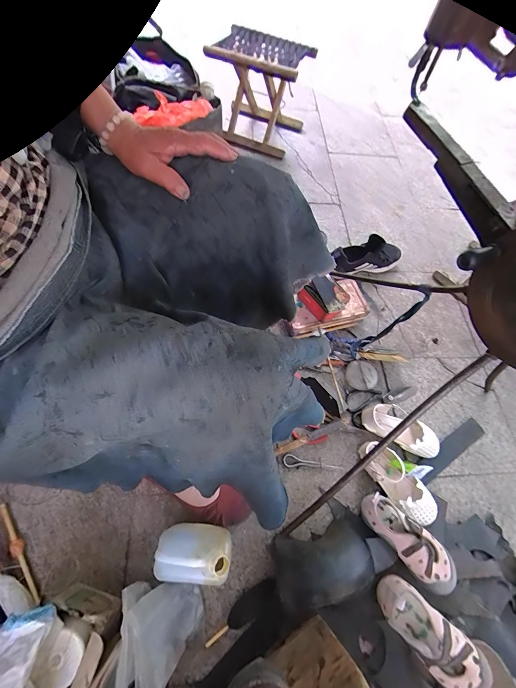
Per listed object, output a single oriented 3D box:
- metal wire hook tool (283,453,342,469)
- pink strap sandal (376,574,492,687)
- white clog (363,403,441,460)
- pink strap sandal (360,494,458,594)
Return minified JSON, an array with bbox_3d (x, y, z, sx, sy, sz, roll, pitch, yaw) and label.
[{"bbox_3d":[0.124,0.278,0.664,0.135,0.011,0.028,14,65,1],"label":"metal wire hook tool"},{"bbox_3d":[0.285,0.491,0.498,0.180,0.063,0.081,40,68,12],"label":"pink strap sandal"},{"bbox_3d":[0.333,0.201,0.691,0.180,0.056,0.081,23,62,7],"label":"white clog"},{"bbox_3d":[0.285,0.379,0.567,0.184,0.064,0.084,38,65,15],"label":"pink strap sandal"}]

